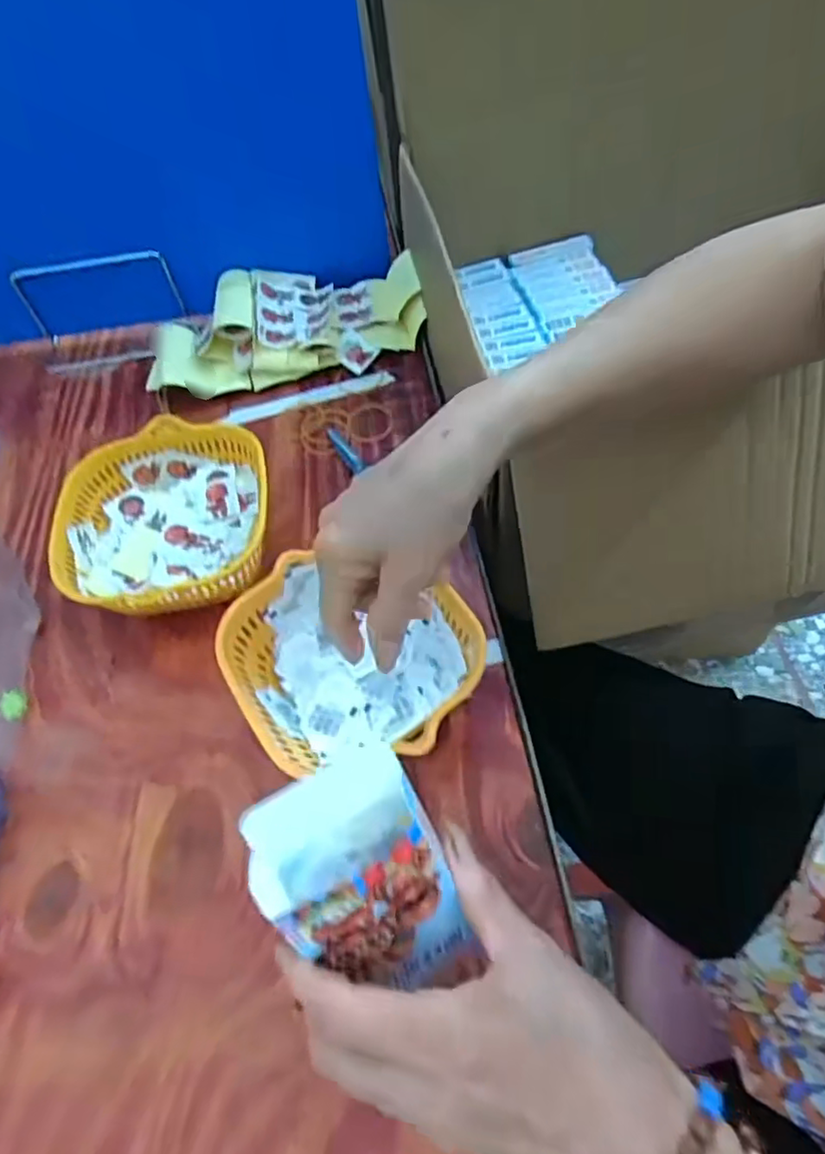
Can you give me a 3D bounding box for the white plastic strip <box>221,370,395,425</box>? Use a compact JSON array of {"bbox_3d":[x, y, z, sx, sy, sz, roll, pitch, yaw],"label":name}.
[{"bbox_3d":[-0.094,-0.166,0.570,0.155,0.004,0.019,-15,56,-5],"label":"white plastic strip"}]

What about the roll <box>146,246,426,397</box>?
[{"bbox_3d":[-0.122,-0.238,0.592,0.261,0.054,0.119,-12,56,-3],"label":"roll"}]

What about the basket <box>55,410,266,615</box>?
[{"bbox_3d":[-0.175,-0.034,0.457,0.141,0.062,0.150,-8,57,1],"label":"basket"}]

